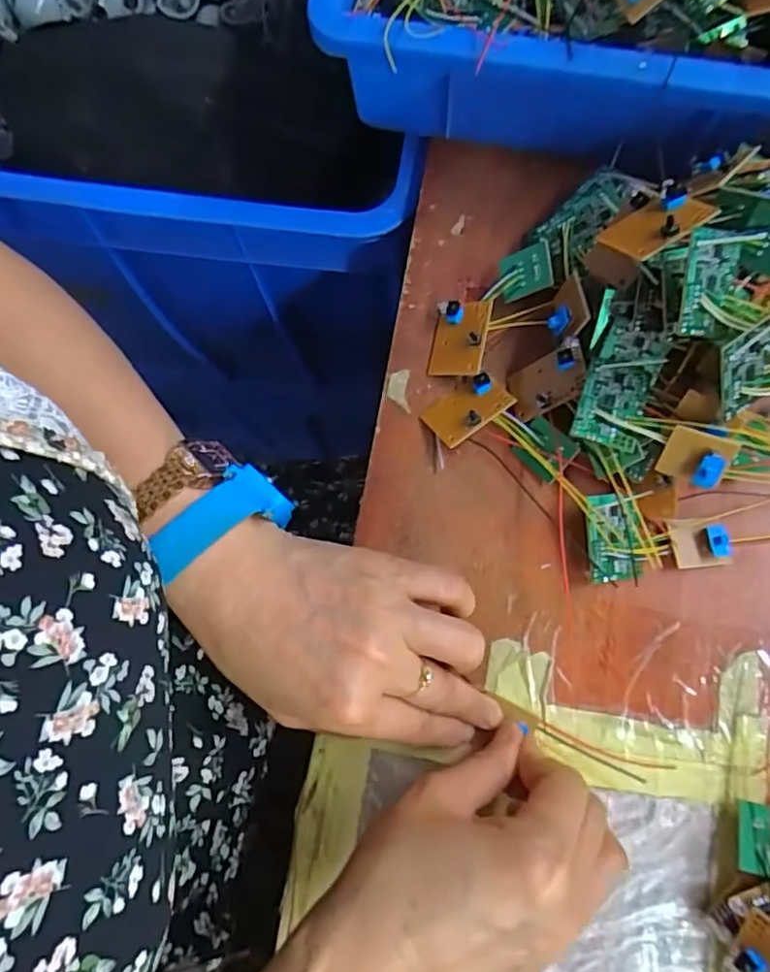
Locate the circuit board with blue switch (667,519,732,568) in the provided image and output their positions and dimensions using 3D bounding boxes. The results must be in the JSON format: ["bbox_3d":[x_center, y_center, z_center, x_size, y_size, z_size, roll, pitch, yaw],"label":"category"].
[{"bbox_3d":[0.161,0.029,0.315,0.030,0.013,0.024,-2,76,2],"label":"circuit board with blue switch"}]

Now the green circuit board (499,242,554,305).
[{"bbox_3d":[0.079,-0.119,0.346,0.027,0.005,0.025,-12,95,23],"label":"green circuit board"}]

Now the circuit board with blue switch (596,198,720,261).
[{"bbox_3d":[0.125,-0.121,0.286,0.046,0.008,0.031,-32,47,-5],"label":"circuit board with blue switch"}]

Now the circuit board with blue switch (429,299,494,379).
[{"bbox_3d":[0.041,-0.083,0.345,0.031,0.008,0.043,5,79,28],"label":"circuit board with blue switch"}]

